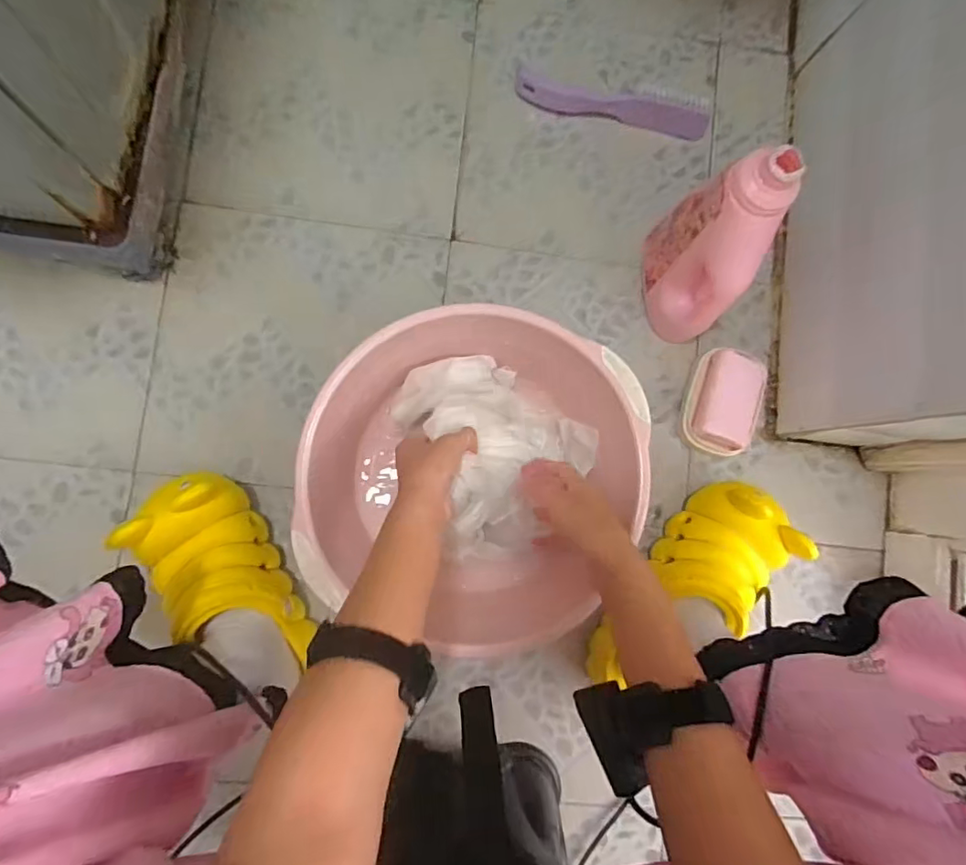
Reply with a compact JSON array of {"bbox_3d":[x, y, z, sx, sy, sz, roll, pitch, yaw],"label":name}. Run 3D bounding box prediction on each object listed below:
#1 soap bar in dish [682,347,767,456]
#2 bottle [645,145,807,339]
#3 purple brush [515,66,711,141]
[{"bbox_3d":[0.269,-0.033,0.630,0.076,0.039,0.113,18,84,-4],"label":"soap bar in dish"},{"bbox_3d":[0.223,-0.173,0.549,0.056,0.215,0.115,2,85,-5],"label":"bottle"},{"bbox_3d":[0.153,-0.392,0.658,0.229,0.019,0.048,11,84,-4],"label":"purple brush"}]

